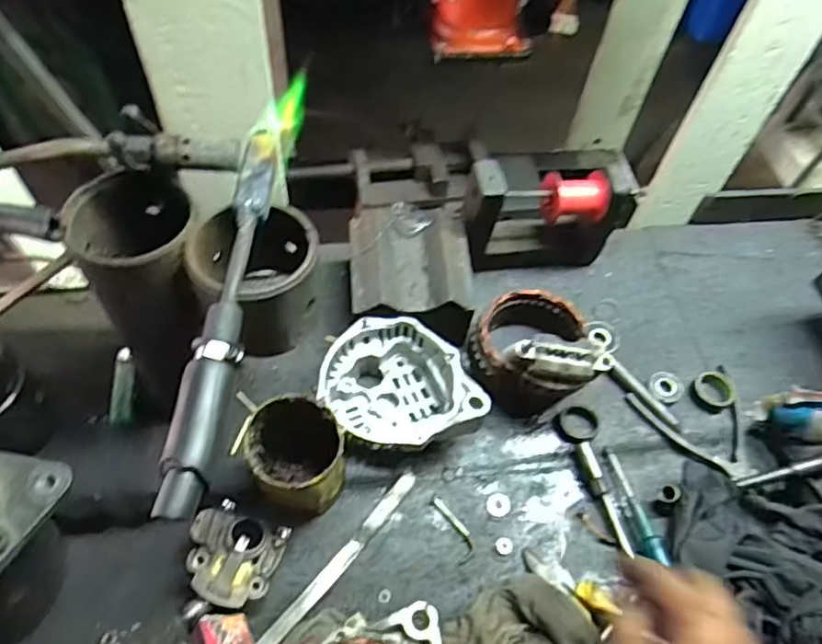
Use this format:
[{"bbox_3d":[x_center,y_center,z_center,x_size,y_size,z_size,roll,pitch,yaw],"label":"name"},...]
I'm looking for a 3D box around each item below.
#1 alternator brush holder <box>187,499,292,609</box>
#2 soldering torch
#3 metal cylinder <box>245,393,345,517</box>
[{"bbox_3d":[-0.148,0.195,0.495,0.073,0.033,0.072,19,57,8],"label":"alternator brush holder"},{"bbox_3d":[-0.111,-0.020,0.371,0.026,0.023,0.272,4,57,-2],"label":"soldering torch"},{"bbox_3d":[-0.093,0.117,0.494,0.071,0.115,0.070,2,57,-3],"label":"metal cylinder"}]

